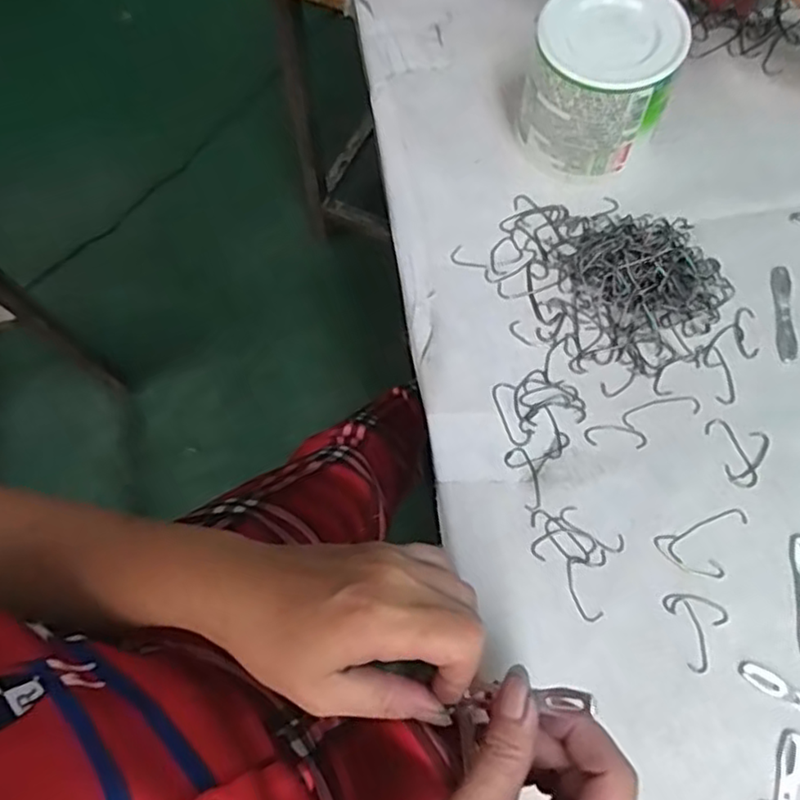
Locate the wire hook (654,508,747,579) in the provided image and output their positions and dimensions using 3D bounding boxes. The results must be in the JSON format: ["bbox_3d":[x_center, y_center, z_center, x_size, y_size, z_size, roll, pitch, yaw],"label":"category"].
[{"bbox_3d":[0.180,0.086,0.377,0.055,0.004,0.032,-19,71,-5],"label":"wire hook"}]

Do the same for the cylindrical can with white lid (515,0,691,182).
[{"bbox_3d":[0.133,-0.213,0.443,0.089,0.090,0.092,-1,71,2],"label":"cylindrical can with white lid"}]

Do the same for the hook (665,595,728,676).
[{"bbox_3d":[0.171,0.128,0.366,0.030,0.004,0.041,-17,71,-4],"label":"hook"}]

